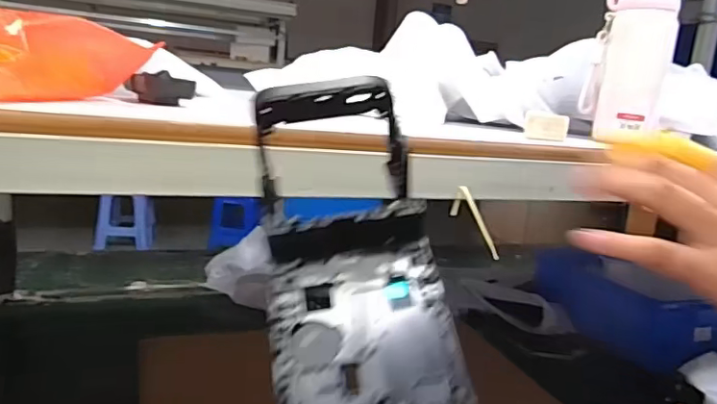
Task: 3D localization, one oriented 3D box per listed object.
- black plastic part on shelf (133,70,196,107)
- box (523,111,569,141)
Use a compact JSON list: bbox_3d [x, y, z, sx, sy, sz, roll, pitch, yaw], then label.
[{"bbox_3d":[-0.195,-0.112,0.554,0.060,0.031,0.023,3,12,-12],"label":"black plastic part on shelf"},{"bbox_3d":[0.212,-0.086,0.625,0.046,0.030,0.023,10,13,19],"label":"box"}]

